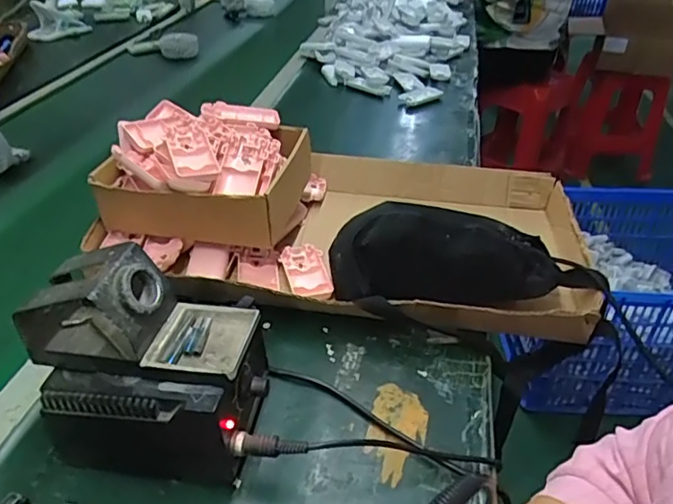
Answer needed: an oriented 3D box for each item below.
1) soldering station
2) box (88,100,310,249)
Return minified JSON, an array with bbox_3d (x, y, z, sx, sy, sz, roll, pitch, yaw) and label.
[{"bbox_3d":[-0.146,0.087,0.430,0.172,0.156,0.104,8,36,8],"label":"soldering station"},{"bbox_3d":[-0.153,-0.099,0.677,0.209,0.098,0.202,9,36,8],"label":"box"}]

